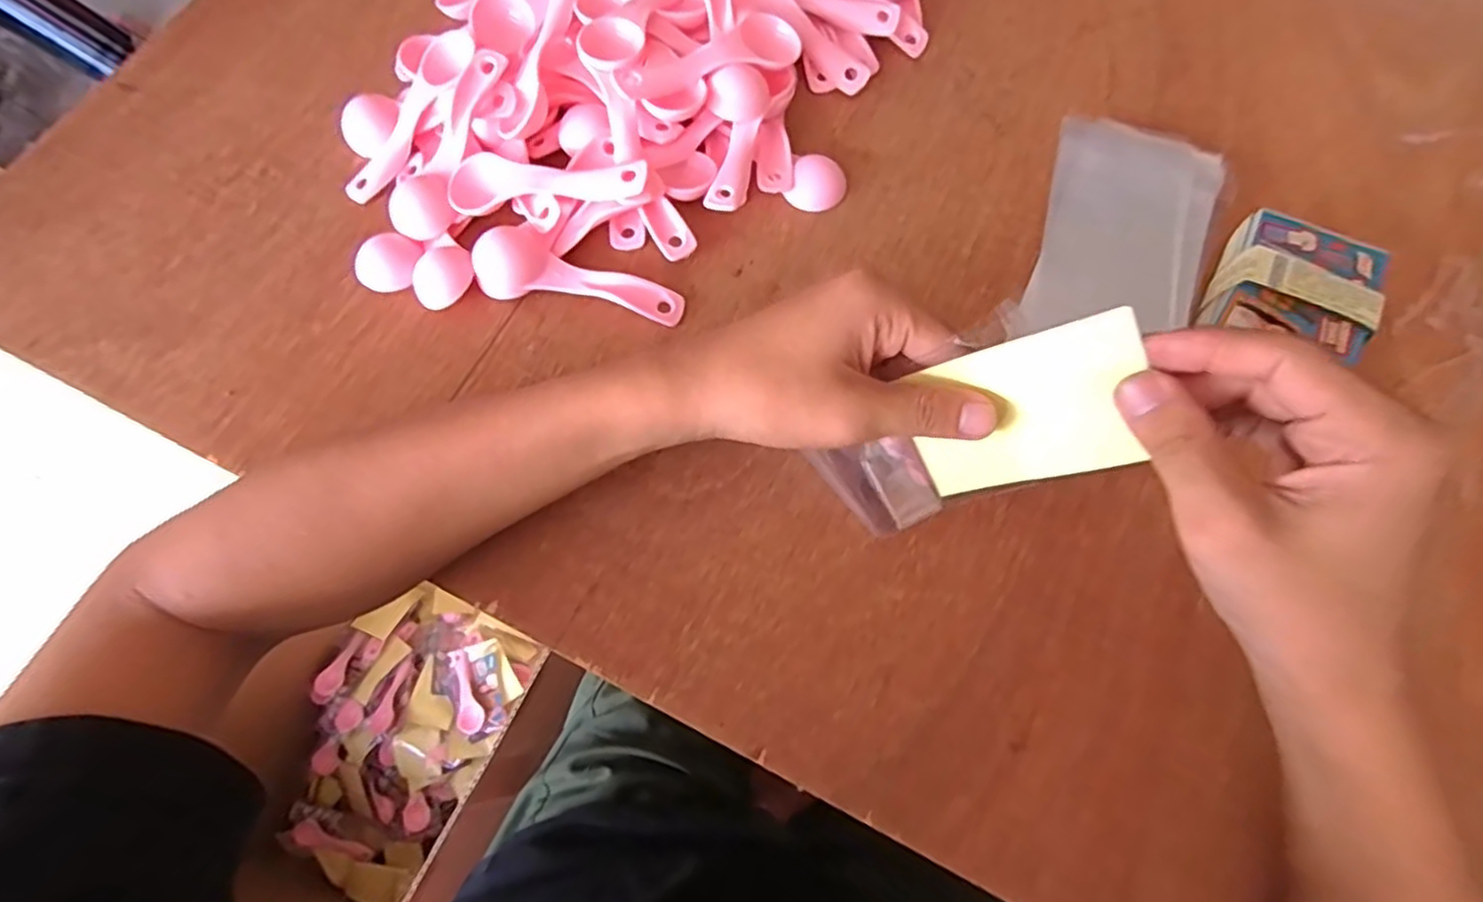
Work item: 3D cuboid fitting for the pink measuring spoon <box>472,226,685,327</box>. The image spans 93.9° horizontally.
[{"bbox_3d":[-0.089,-0.091,0.378,0.111,0.025,0.034,17,70,7],"label":"pink measuring spoon"}]

